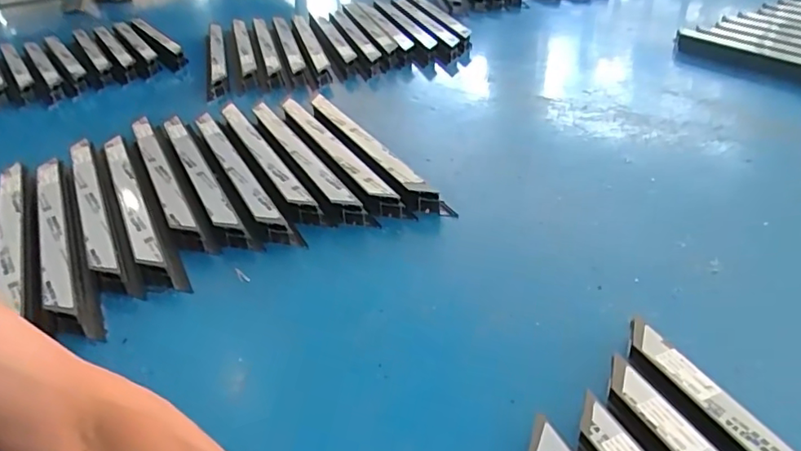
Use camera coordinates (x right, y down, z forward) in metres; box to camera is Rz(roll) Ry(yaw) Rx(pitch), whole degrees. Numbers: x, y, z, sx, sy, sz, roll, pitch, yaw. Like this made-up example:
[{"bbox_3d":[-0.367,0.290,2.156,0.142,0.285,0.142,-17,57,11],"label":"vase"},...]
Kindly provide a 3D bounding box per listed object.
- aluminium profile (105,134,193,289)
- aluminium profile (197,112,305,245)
[{"bbox_3d":[-0.481,-0.037,1.042,0.064,0.053,0.503,-20,39,-22],"label":"aluminium profile"},{"bbox_3d":[-0.318,-0.101,1.119,0.062,0.052,0.512,-21,39,-23],"label":"aluminium profile"}]

